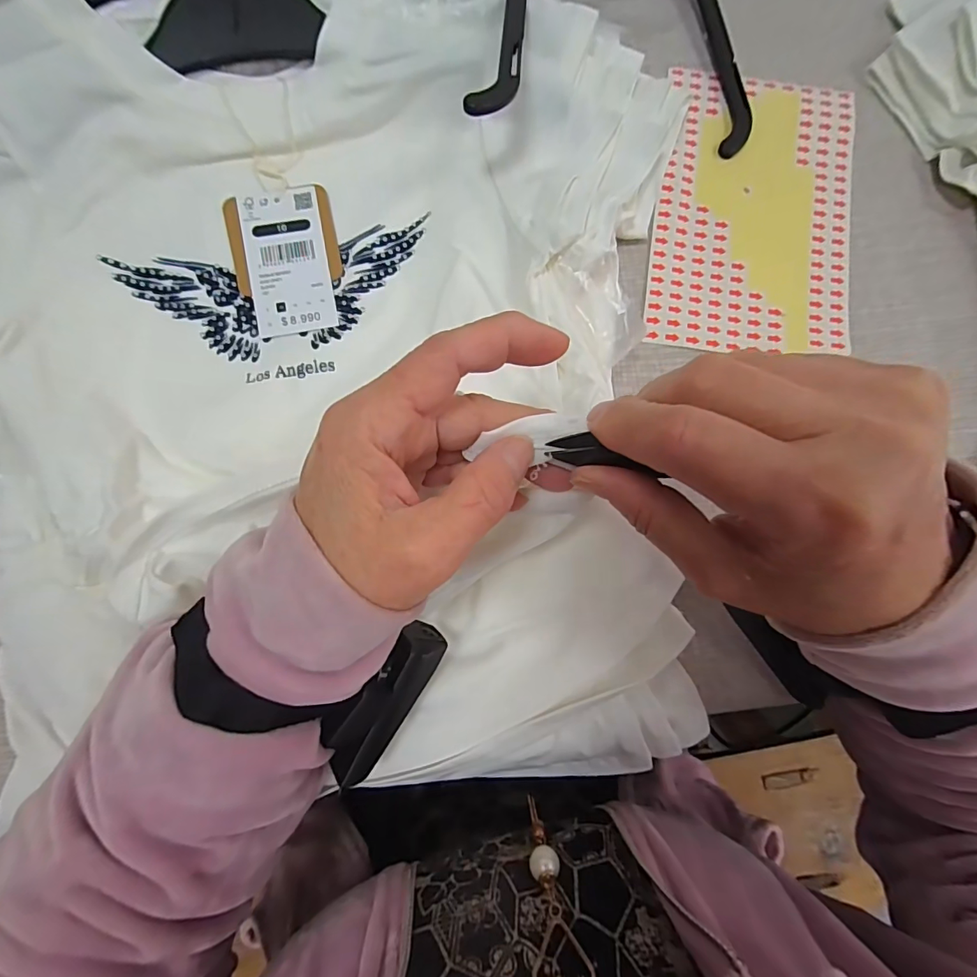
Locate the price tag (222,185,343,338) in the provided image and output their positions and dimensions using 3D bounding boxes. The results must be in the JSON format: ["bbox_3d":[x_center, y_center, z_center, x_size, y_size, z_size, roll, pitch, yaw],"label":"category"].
[{"bbox_3d":[-0.114,-0.131,0.266,0.058,0.004,0.084,-13,86,-4],"label":"price tag"}]

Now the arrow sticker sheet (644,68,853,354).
[{"bbox_3d":[0.170,-0.178,0.298,0.122,0.004,0.196,8,81,0],"label":"arrow sticker sheet"}]

